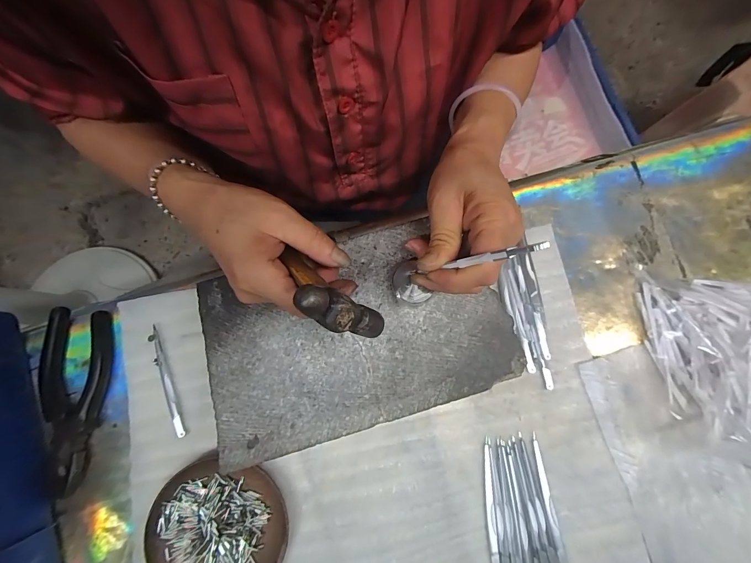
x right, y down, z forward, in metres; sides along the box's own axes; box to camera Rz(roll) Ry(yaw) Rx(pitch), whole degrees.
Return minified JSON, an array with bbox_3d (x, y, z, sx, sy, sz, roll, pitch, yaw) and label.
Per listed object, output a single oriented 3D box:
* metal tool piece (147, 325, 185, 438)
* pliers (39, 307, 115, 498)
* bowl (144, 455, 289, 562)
[{"bbox_3d":[-0.200,0.094,0.309,0.010,0.007,0.107,-24,79,-5],"label":"metal tool piece"},{"bbox_3d":[-0.280,0.105,0.300,0.058,0.013,0.159,-3,78,-1],"label":"pliers"},{"bbox_3d":[-0.134,0.217,0.278,0.114,0.010,0.109,0,78,0],"label":"bowl"}]

